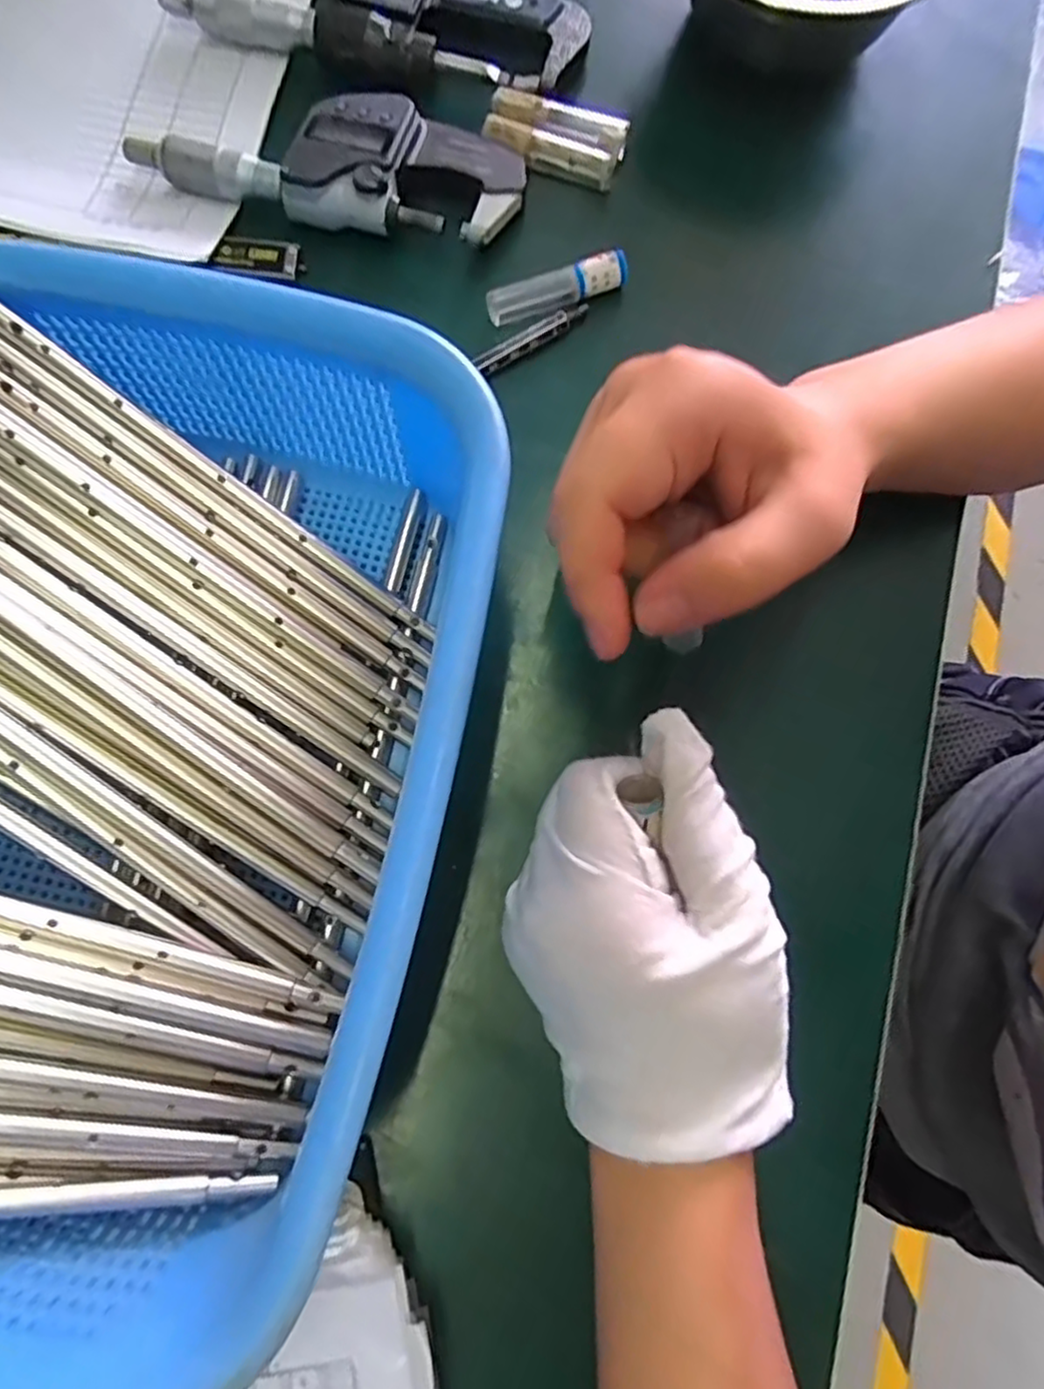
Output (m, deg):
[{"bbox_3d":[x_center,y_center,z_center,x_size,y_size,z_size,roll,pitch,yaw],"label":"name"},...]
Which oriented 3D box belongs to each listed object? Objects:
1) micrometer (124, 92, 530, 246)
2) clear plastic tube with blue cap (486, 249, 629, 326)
[{"bbox_3d":[-0.079,-0.218,0.280,0.157,0.017,0.049,8,79,1],"label":"micrometer"},{"bbox_3d":[0.014,-0.165,0.279,0.058,0.012,0.012,-17,79,-4],"label":"clear plastic tube with blue cap"}]

